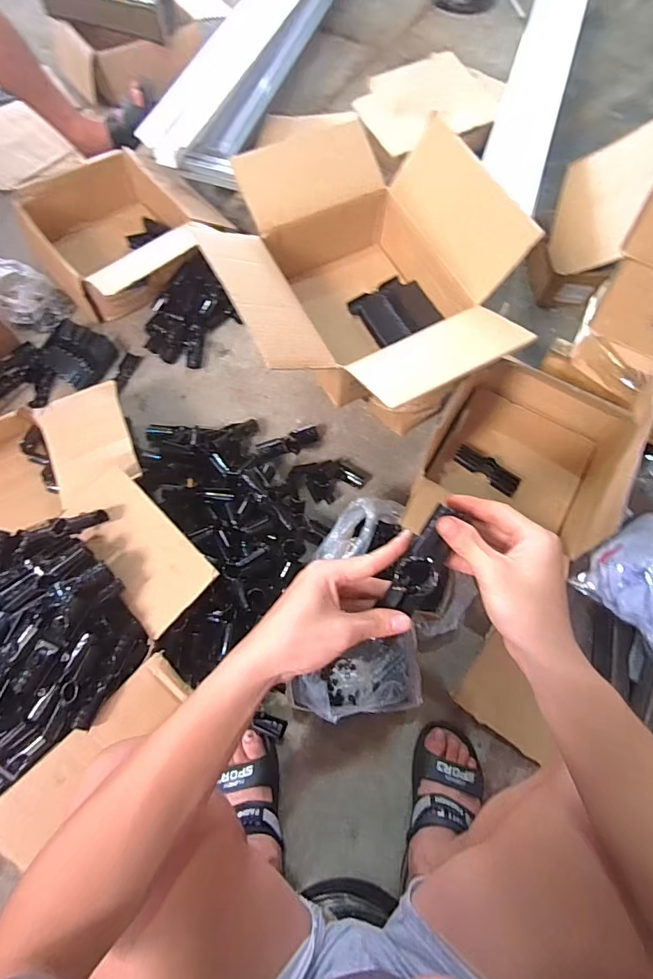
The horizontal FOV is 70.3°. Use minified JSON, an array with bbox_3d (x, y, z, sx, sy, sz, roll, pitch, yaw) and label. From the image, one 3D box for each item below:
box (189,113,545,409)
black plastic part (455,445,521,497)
[{"bbox_3d":[0.063,-0.333,0.808,0.449,0.249,0.481,-28,71,-12],"label":"box"},{"bbox_3d":[0.312,-0.038,0.901,0.128,0.022,0.039,38,72,14],"label":"black plastic part"}]

